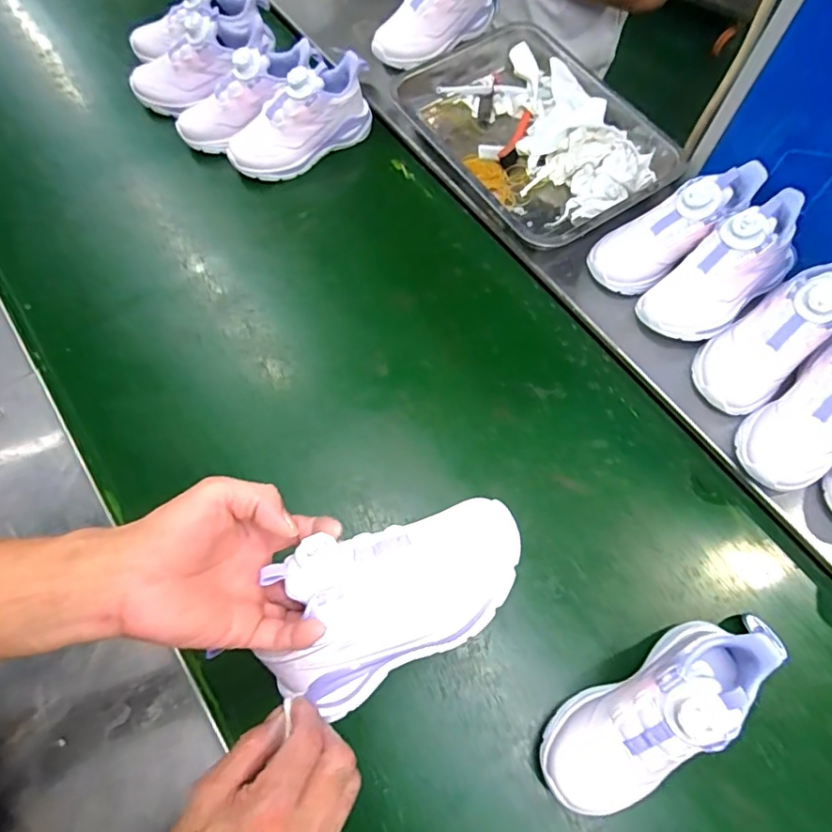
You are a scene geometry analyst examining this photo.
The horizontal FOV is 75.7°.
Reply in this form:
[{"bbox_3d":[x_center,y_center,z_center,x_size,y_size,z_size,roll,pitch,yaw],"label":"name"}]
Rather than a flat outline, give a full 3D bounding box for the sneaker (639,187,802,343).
[{"bbox_3d":[0.348,-0.161,0.597,0.207,0.091,0.088,-39,72,7],"label":"sneaker"}]

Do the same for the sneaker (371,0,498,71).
[{"bbox_3d":[0.027,-0.593,0.769,0.188,0.088,0.088,-42,71,-13],"label":"sneaker"}]

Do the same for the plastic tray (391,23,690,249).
[{"bbox_3d":[0.155,-0.379,0.738,0.261,0.088,0.364,-35,72,-13],"label":"plastic tray"}]

